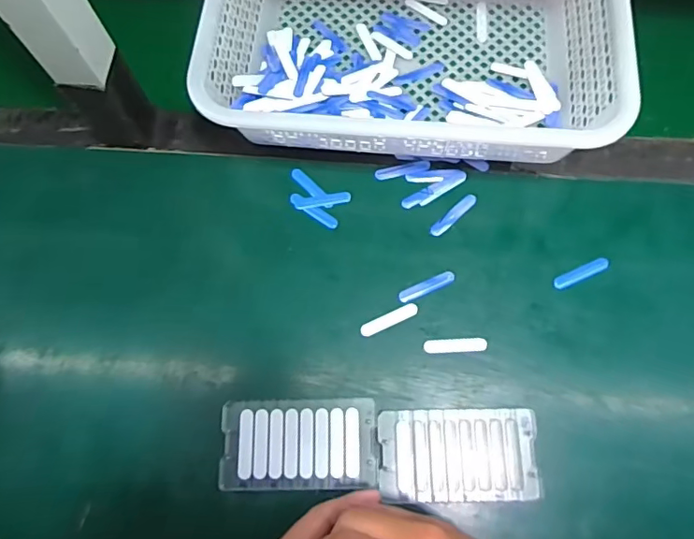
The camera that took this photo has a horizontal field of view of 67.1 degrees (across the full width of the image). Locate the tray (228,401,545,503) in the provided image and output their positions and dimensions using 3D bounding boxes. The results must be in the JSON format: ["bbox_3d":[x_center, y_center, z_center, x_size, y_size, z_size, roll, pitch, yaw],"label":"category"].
[{"bbox_3d":[0.025,0.140,0.407,0.239,0.011,0.068,3,72,2],"label":"tray"}]

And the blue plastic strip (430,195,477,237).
[{"bbox_3d":[0.096,-0.049,0.470,0.052,0.004,0.013,-42,76,-12],"label":"blue plastic strip"}]

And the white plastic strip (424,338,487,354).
[{"bbox_3d":[0.090,0.063,0.436,0.051,0.004,0.012,-3,72,0],"label":"white plastic strip"}]

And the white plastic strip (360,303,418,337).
[{"bbox_3d":[0.036,0.042,0.443,0.052,0.004,0.013,-26,74,-8],"label":"white plastic strip"}]

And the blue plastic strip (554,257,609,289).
[{"bbox_3d":[0.202,0.003,0.452,0.050,0.006,0.010,-23,73,-7],"label":"blue plastic strip"}]

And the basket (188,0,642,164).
[{"bbox_3d":[0.058,-0.227,0.485,0.351,0.081,0.245,5,72,2],"label":"basket"}]

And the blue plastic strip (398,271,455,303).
[{"bbox_3d":[0.069,0.015,0.452,0.052,0.004,0.011,-24,73,-7],"label":"blue plastic strip"}]

